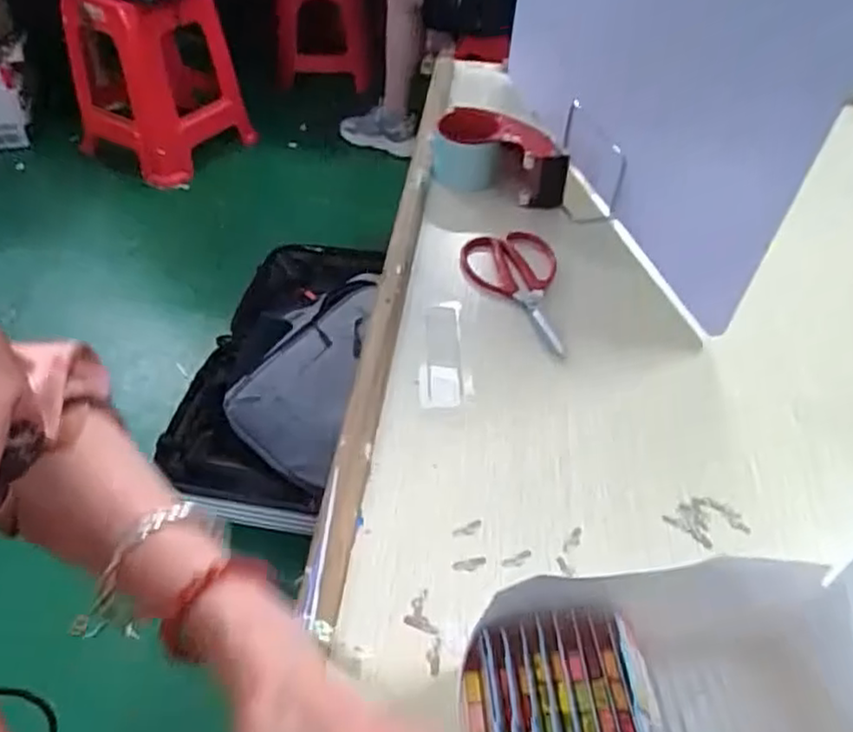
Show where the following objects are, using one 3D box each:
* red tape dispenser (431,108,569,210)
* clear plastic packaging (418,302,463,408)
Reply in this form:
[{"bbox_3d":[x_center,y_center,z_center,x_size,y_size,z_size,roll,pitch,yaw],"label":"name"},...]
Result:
[{"bbox_3d":[0.091,-0.249,0.804,0.166,0.075,0.078,15,47,15],"label":"red tape dispenser"},{"bbox_3d":[0.013,-0.014,0.624,0.037,0.012,0.126,3,45,1],"label":"clear plastic packaging"}]

